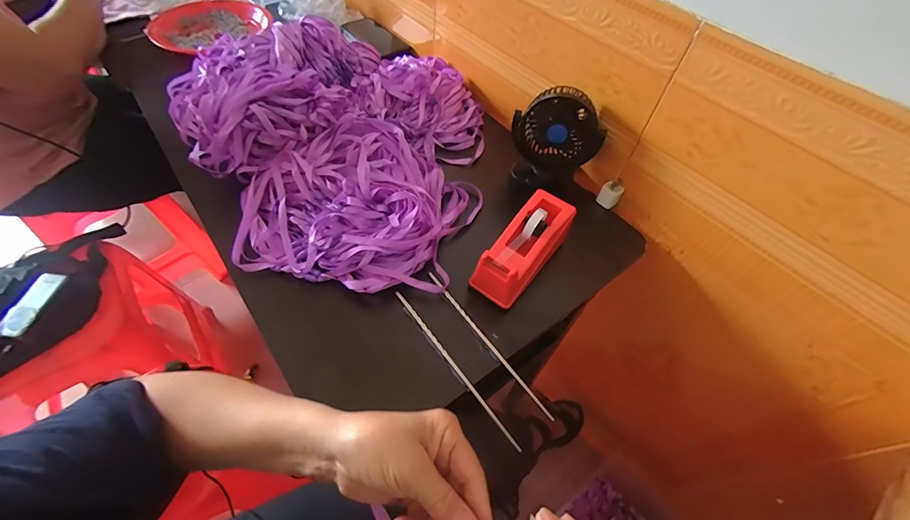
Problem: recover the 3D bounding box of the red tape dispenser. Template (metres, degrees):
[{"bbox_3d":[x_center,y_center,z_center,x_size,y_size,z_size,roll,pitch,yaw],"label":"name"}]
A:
[{"bbox_3d":[0.087,-0.015,0.496,0.062,0.072,0.154,35,59,20],"label":"red tape dispenser"}]

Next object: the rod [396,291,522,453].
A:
[{"bbox_3d":[-0.003,0.115,0.438,0.007,0.009,0.219,-31,62,-24],"label":"rod"}]

